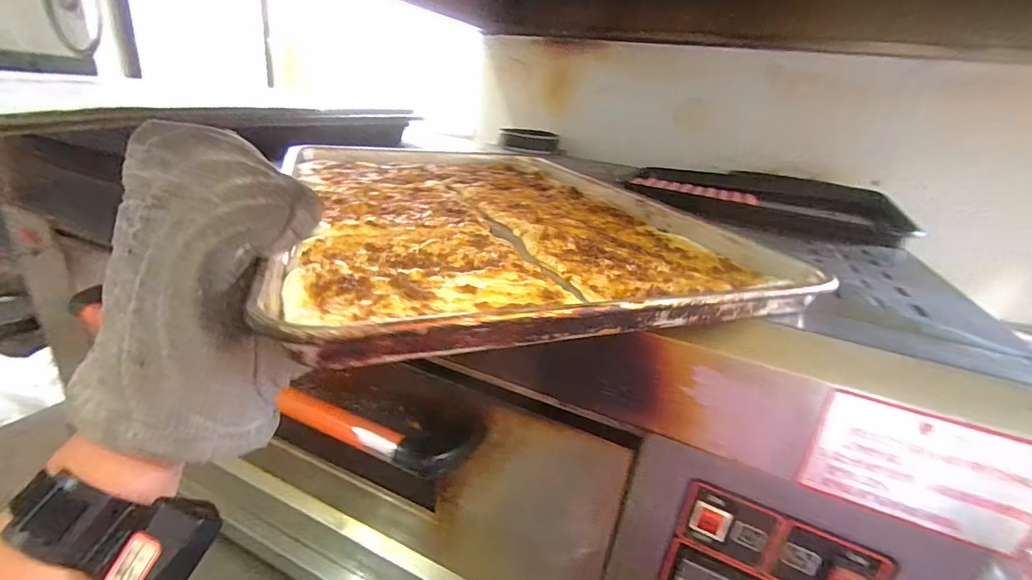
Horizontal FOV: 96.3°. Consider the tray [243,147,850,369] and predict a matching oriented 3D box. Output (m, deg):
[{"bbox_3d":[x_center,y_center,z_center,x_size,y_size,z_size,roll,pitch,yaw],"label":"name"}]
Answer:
[{"bbox_3d":[-0.045,-0.102,0.535,0.399,0.034,0.627,-2,24,-23],"label":"tray"}]

